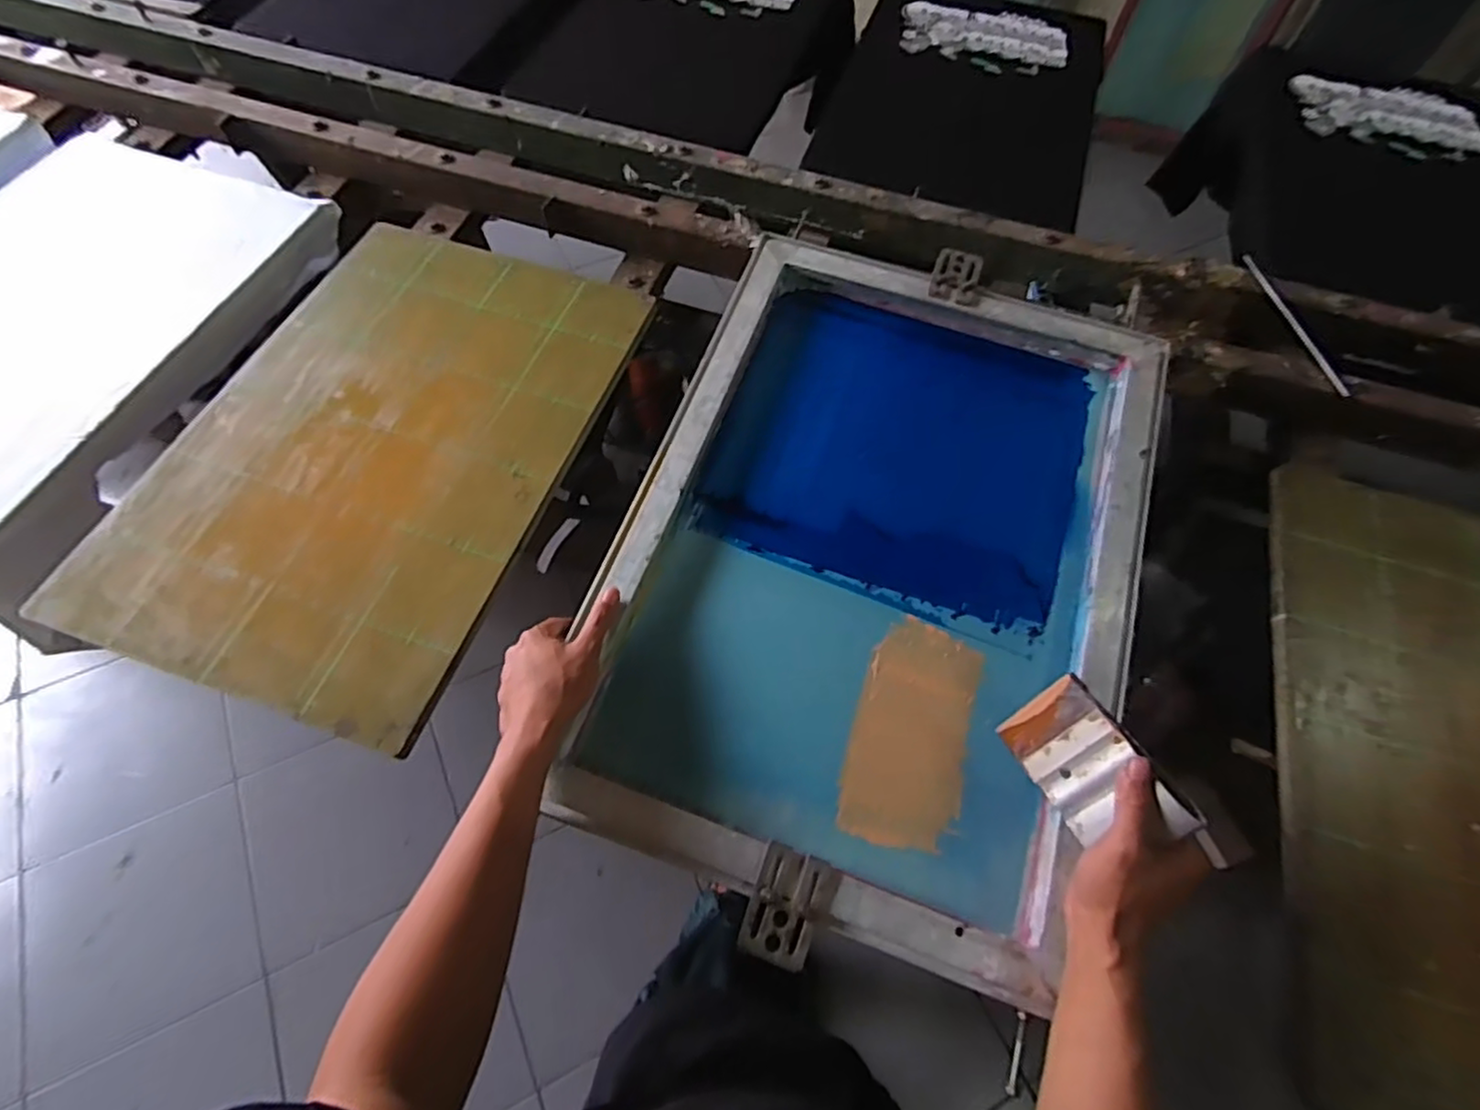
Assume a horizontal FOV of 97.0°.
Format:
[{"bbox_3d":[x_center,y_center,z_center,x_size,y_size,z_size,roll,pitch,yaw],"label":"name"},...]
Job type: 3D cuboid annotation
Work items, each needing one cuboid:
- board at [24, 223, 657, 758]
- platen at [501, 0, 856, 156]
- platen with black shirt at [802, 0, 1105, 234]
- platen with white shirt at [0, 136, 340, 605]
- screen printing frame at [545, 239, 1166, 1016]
[{"bbox_3d":[-0.387,-0.134,0.720,0.399,0.019,0.584,16,62,8],"label":"board"},{"bbox_3d":[-0.064,-0.933,1.168,0.492,0.055,0.558,16,62,8],"label":"platen"},{"bbox_3d":[0.385,-0.780,1.090,0.399,0.037,0.594,17,62,8],"label":"platen with black shirt"},{"bbox_3d":[-0.866,-0.274,0.803,0.450,0.092,0.623,16,67,10],"label":"platen with white shirt"},{"bbox_3d":[0.141,-0.012,0.651,0.468,0.047,0.678,17,66,7],"label":"screen printing frame"}]

